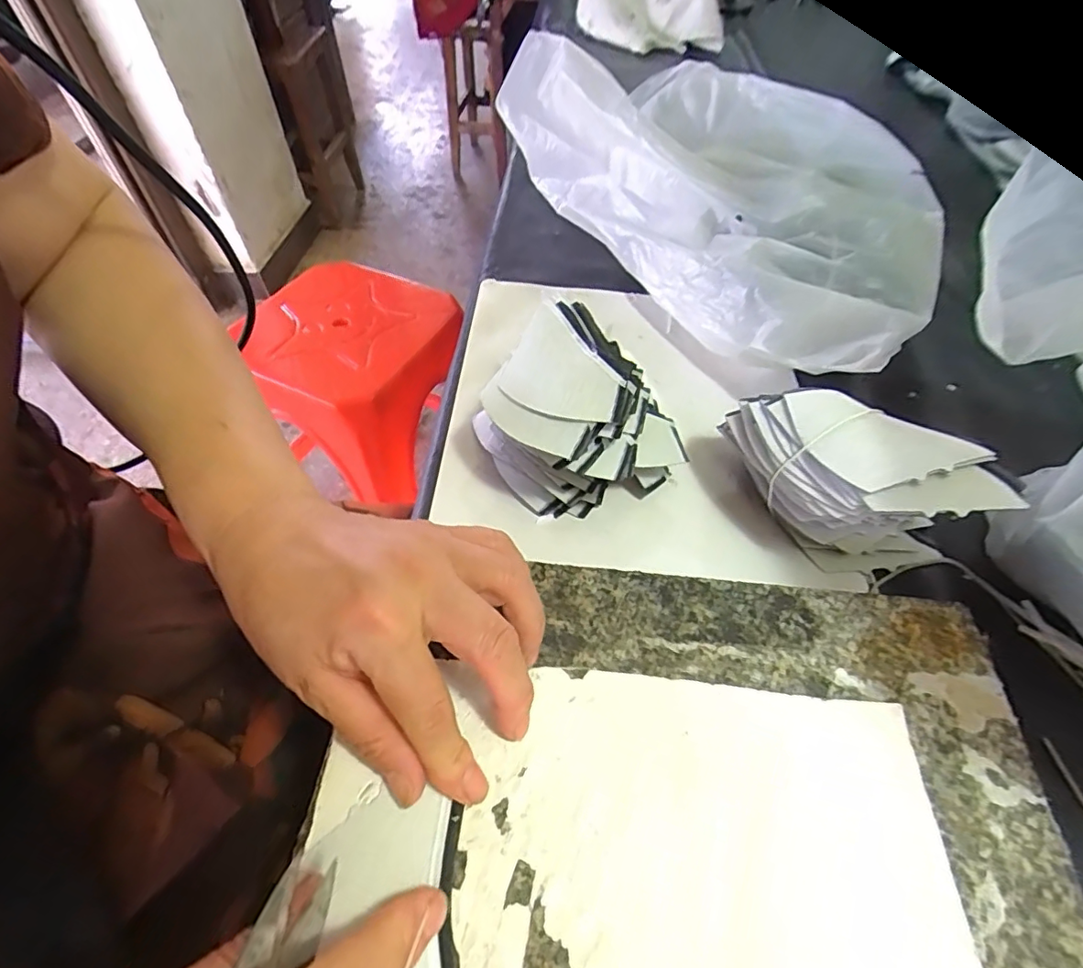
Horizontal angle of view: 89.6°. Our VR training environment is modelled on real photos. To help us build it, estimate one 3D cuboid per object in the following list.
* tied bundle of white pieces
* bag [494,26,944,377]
[{"bbox_3d":[0.166,-0.005,0.307,0.134,0.083,0.074,26,57,19],"label":"tied bundle of white pieces"},{"bbox_3d":[0.166,-0.262,0.474,0.230,0.095,0.450,-24,56,-17],"label":"bag"}]

